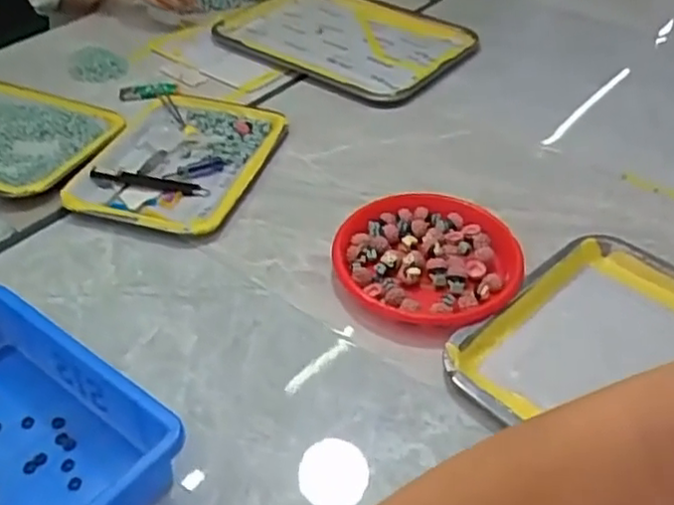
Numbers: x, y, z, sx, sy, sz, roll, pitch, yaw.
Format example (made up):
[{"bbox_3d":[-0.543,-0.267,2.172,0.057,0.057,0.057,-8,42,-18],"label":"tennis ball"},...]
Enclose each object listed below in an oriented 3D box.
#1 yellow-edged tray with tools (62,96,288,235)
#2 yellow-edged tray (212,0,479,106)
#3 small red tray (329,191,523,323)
[{"bbox_3d":[-0.176,-0.109,0.789,0.180,0.020,0.239,13,43,12],"label":"yellow-edged tray with tools"},{"bbox_3d":[0.011,-0.314,1.009,0.325,0.025,0.254,28,48,26],"label":"yellow-edged tray"},{"bbox_3d":[0.085,0.005,0.665,0.171,0.028,0.171,21,46,20],"label":"small red tray"}]

